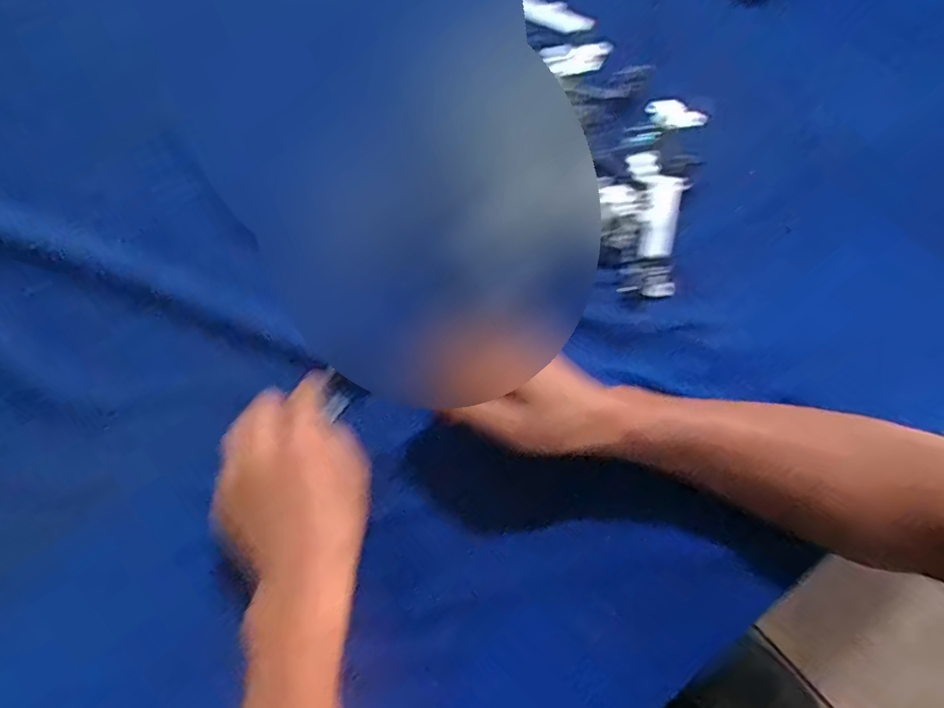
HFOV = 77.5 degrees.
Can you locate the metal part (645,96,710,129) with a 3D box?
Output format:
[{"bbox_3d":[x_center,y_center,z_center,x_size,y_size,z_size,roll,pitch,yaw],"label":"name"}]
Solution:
[{"bbox_3d":[0.168,-0.198,0.484,0.049,0.016,0.017,15,73,6],"label":"metal part"}]

